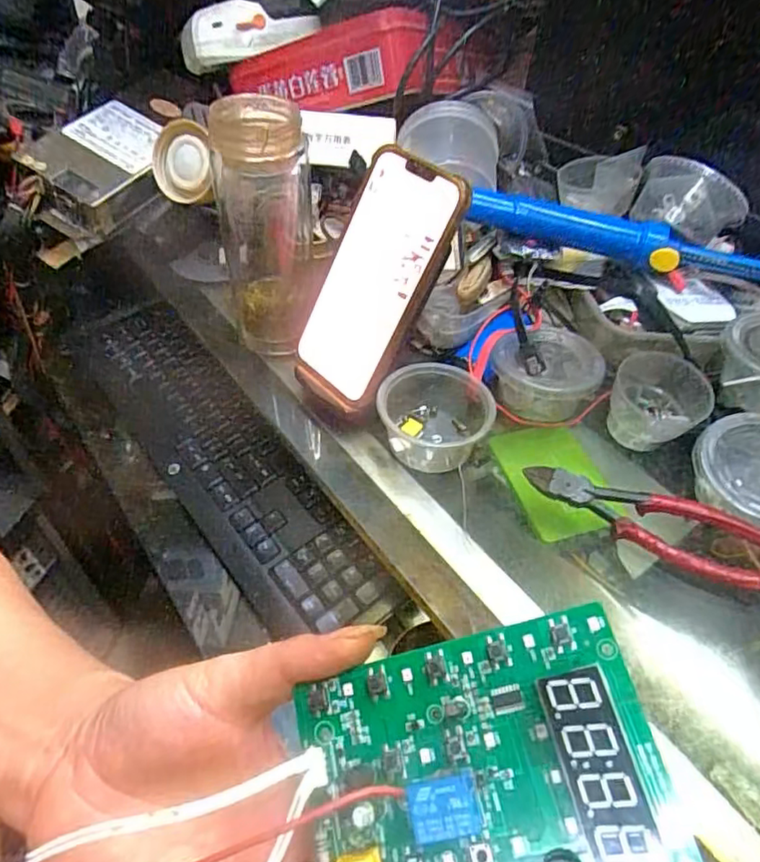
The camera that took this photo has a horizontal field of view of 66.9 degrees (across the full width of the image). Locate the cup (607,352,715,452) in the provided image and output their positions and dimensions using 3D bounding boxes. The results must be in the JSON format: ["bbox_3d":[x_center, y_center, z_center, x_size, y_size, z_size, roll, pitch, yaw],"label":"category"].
[{"bbox_3d":[0.199,-0.024,0.409,0.061,0.050,0.058,1,48,-1],"label":"cup"}]

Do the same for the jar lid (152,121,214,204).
[{"bbox_3d":[-0.161,-0.217,0.466,0.062,0.060,0.012,-17,5,29],"label":"jar lid"}]

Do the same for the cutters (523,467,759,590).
[{"bbox_3d":[0.169,0.054,0.362,0.151,0.013,0.043,24,52,18],"label":"cutters"}]

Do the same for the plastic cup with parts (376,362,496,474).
[{"bbox_3d":[0.039,-0.014,0.402,0.076,0.047,0.072,1,48,-1],"label":"plastic cup with parts"}]

